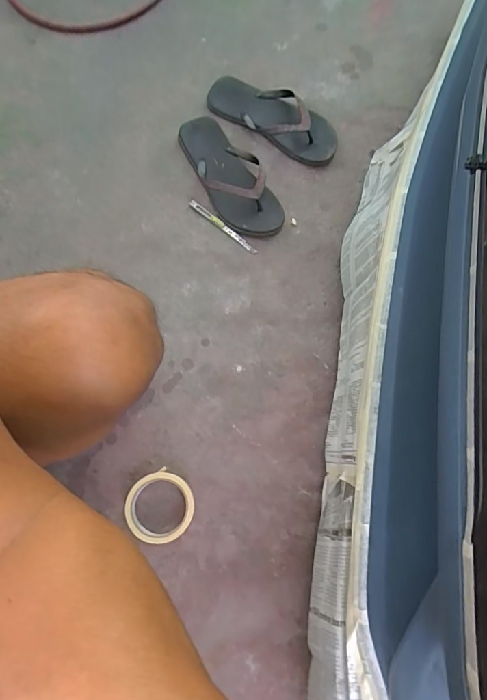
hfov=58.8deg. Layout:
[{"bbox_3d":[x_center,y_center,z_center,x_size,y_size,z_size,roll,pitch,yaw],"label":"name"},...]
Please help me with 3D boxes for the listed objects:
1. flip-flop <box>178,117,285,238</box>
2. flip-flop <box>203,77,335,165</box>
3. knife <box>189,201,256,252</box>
[{"bbox_3d":[-0.024,-0.318,0.764,0.105,0.047,0.262,-27,76,-9],"label":"flip-flop"},{"bbox_3d":[0.058,-0.446,0.804,0.269,0.051,0.103,34,76,8],"label":"flip-flop"},{"bbox_3d":[-0.036,-0.218,0.762,0.150,0.009,0.011,38,79,9],"label":"knife"}]

